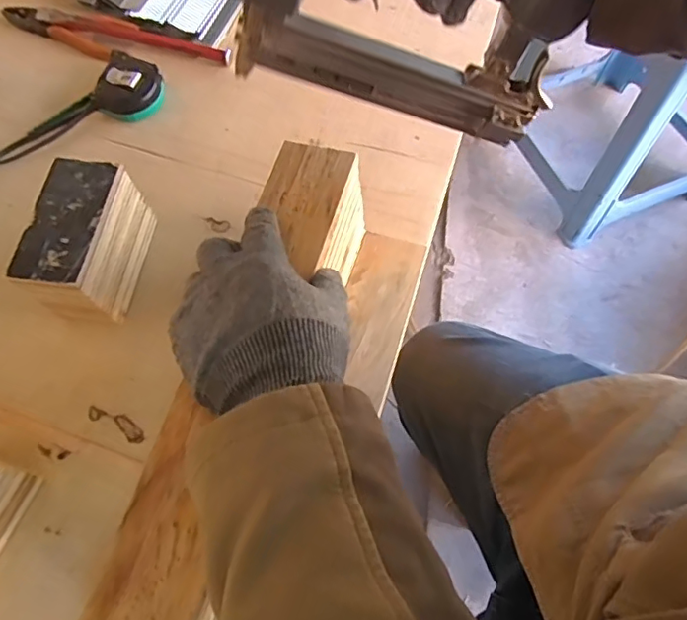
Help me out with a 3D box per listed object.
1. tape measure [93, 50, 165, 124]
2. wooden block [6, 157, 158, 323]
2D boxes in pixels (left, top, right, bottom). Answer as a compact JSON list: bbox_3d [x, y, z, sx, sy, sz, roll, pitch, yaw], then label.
[{"bbox_3d":[-0.231,-0.240,0.593,0.063,0.033,0.063,13,68,8],"label":"tape measure"},{"bbox_3d":[-0.222,-0.054,0.483,0.063,0.088,0.124,6,67,5],"label":"wooden block"}]

